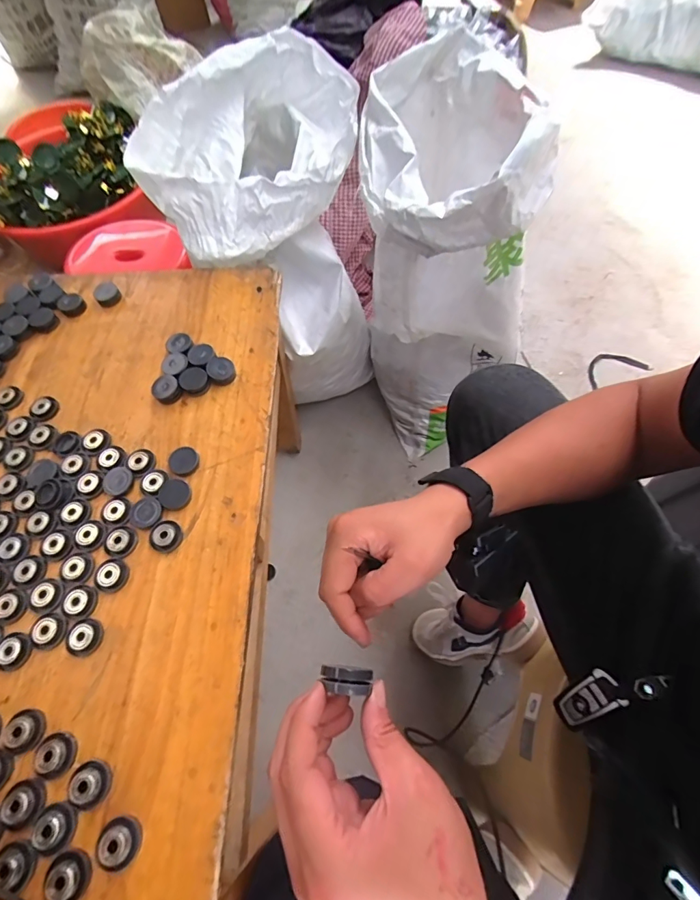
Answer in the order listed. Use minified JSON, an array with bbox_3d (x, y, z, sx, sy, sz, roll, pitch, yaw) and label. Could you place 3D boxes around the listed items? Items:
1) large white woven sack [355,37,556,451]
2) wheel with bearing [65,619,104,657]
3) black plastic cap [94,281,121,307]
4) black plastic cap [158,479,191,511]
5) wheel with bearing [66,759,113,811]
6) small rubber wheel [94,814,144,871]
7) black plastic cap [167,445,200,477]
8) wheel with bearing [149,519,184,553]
[{"bbox_3d":[0.165,-0.345,0.862,0.287,0.575,0.438,-17,64,-5],"label":"large white woven sack"},{"bbox_3d":[-0.249,0.175,0.400,0.031,0.009,0.032,-1,63,3],"label":"wheel with bearing"},{"bbox_3d":[-0.340,-0.218,0.600,0.033,0.013,0.034,-1,63,3],"label":"black plastic cap"},{"bbox_3d":[-0.187,0.048,0.459,0.032,0.004,0.032,4,74,-15],"label":"black plastic cap"},{"bbox_3d":[-0.212,0.271,0.347,0.031,0.013,0.030,-1,63,3],"label":"wheel with bearing"},{"bbox_3d":[-0.179,0.304,0.330,0.030,0.013,0.031,-1,63,3],"label":"small rubber wheel"},{"bbox_3d":[-0.186,0.011,0.476,0.034,0.008,0.031,-1,63,3],"label":"black plastic cap"},{"bbox_3d":[-0.189,0.087,0.439,0.030,0.009,0.032,-1,63,3],"label":"wheel with bearing"}]

